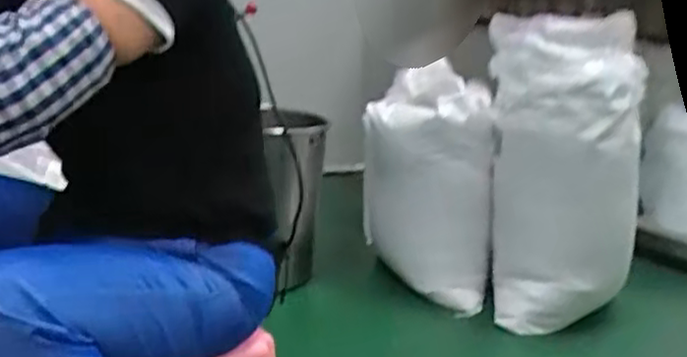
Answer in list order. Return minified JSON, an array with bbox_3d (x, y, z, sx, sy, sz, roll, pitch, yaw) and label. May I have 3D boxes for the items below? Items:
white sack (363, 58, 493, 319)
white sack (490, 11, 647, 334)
[{"bbox_3d":[0.201,0.012,1.768,0.338,0.522,0.183,9,14,16],"label":"white sack"},{"bbox_3d":[0.463,0.006,1.605,0.351,0.686,0.205,10,14,19],"label":"white sack"}]

